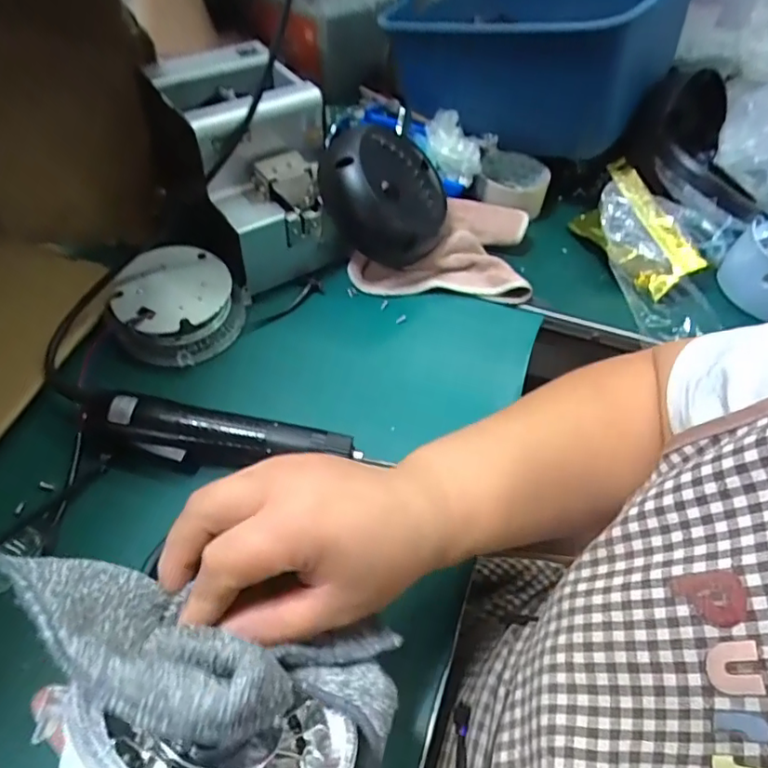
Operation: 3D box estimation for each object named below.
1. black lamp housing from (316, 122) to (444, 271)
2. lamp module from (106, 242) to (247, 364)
[{"bbox_3d":[0.000,-0.181,0.539,0.135,0.065,0.119,30,75,-27],"label":"black lamp housing"},{"bbox_3d":[-0.181,-0.072,0.495,0.101,0.053,0.094,20,55,12],"label":"lamp module"}]

